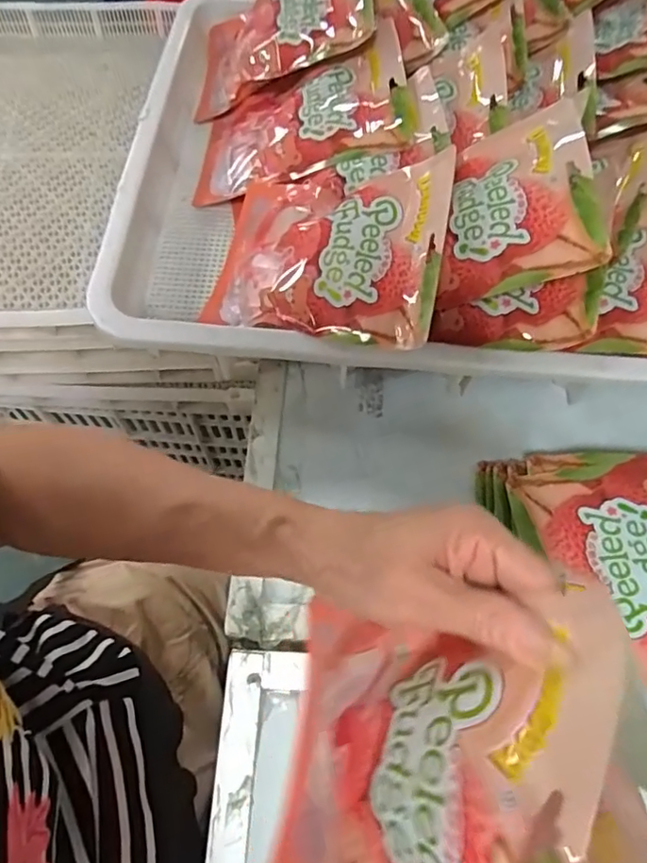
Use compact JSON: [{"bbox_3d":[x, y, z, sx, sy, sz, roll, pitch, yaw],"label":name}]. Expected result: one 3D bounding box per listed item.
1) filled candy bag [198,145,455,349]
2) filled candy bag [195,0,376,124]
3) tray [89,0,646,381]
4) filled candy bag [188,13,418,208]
[{"bbox_3d":[-0.006,-0.146,0.453,0.207,0.026,0.149,9,79,32],"label":"filled candy bag"},{"bbox_3d":[-0.046,-0.414,0.574,0.207,0.032,0.136,-12,69,29],"label":"filled candy bag"},{"bbox_3d":[0.157,-0.264,0.518,0.669,0.141,0.482,5,66,1],"label":"tray"},{"bbox_3d":[-0.024,-0.296,0.541,0.215,0.040,0.158,-13,64,20],"label":"filled candy bag"}]

